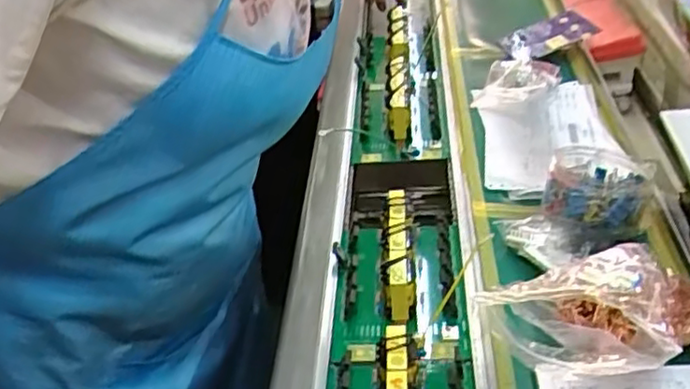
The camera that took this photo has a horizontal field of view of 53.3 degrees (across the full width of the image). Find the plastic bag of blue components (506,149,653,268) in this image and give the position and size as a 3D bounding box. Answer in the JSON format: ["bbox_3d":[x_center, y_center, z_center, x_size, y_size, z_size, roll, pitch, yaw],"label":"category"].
[{"bbox_3d":[0.239,0.008,0.684,0.095,0.051,0.144,23,45,35],"label":"plastic bag of blue components"}]

